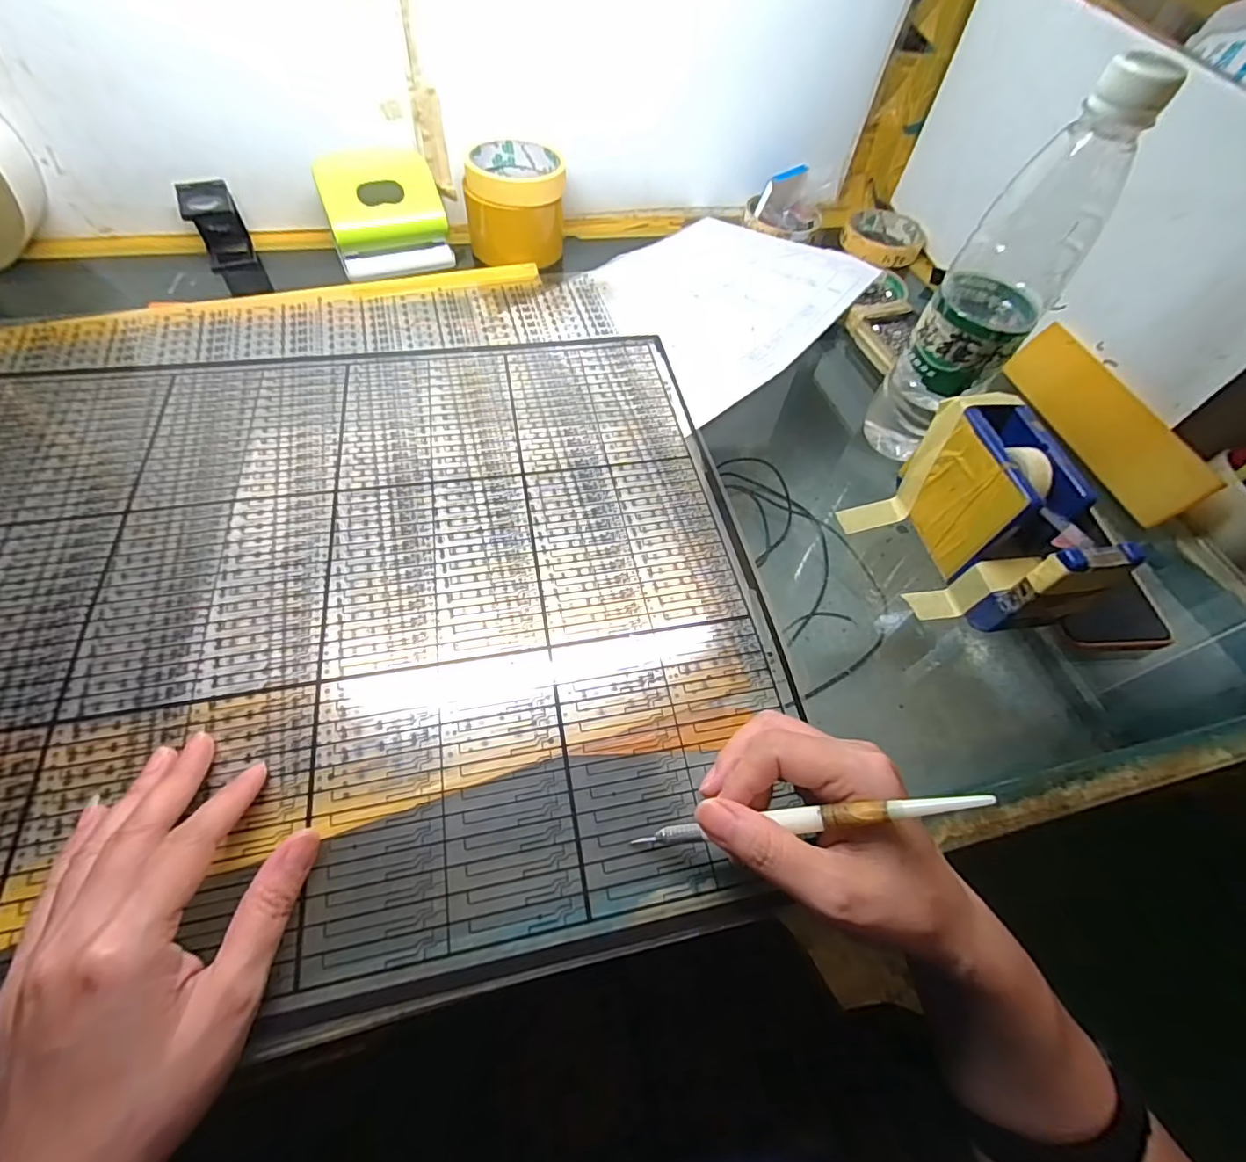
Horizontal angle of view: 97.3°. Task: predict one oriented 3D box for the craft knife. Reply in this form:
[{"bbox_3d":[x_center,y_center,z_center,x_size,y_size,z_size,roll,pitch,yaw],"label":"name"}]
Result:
[{"bbox_3d":[0.070,0.102,0.231,0.151,0.009,0.009,-20,52,28],"label":"craft knife"}]

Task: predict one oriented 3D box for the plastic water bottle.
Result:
[{"bbox_3d":[0.232,-0.175,0.346,0.061,0.226,0.071,35,61,16],"label":"plastic water bottle"}]

